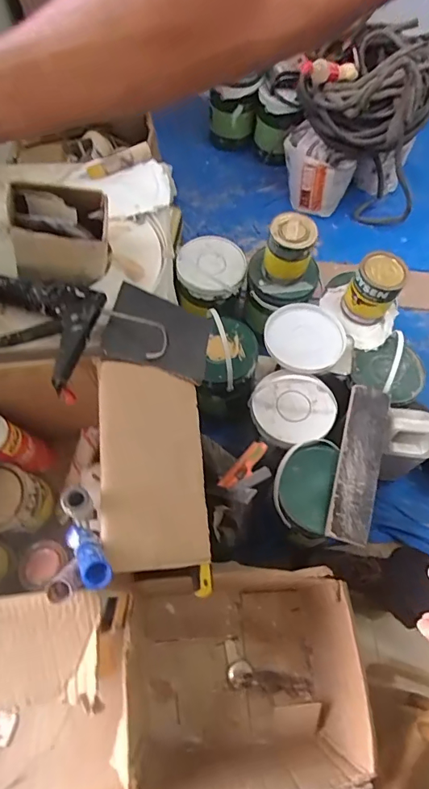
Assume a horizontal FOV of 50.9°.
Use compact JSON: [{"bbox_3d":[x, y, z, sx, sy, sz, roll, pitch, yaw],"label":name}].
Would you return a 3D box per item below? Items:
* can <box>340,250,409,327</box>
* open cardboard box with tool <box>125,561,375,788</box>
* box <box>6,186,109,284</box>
[{"bbox_3d":[0.353,-0.236,1.004,0.105,0.128,0.109,30,66,11],"label":"can"},{"bbox_3d":[0.049,0.491,0.809,0.368,0.275,0.303,-4,64,-5],"label":"open cardboard box with tool"},{"bbox_3d":[-0.221,-0.232,0.656,0.133,0.103,0.090,-3,64,-5],"label":"box"}]

